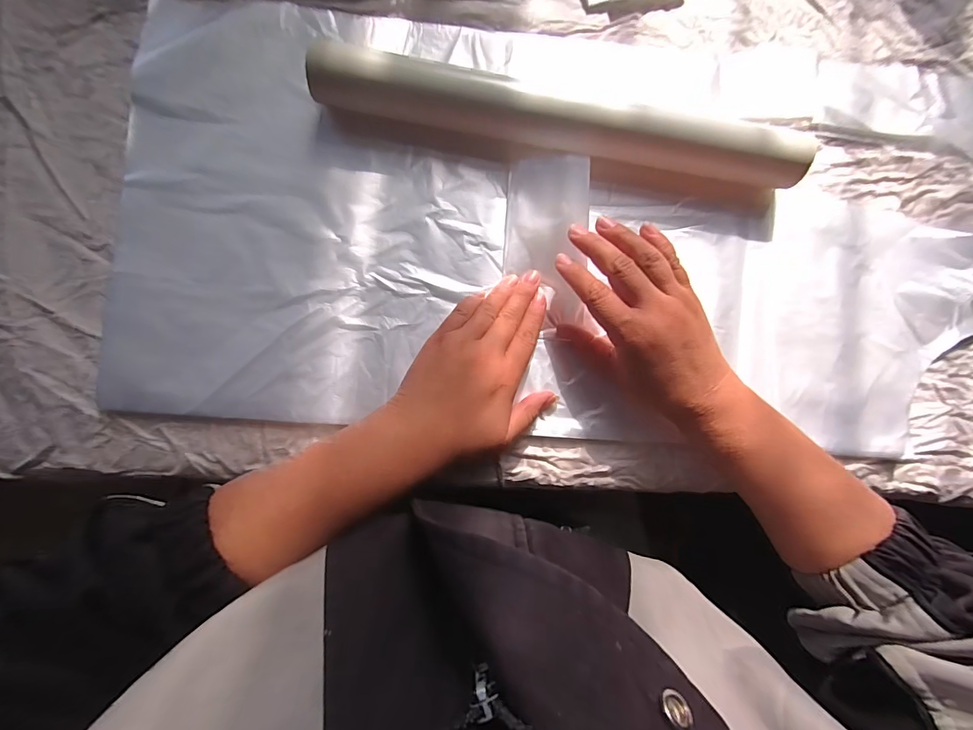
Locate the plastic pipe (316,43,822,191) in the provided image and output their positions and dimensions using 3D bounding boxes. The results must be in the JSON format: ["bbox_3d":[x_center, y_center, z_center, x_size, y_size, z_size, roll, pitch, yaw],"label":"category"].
[{"bbox_3d":[0.056,-0.176,0.310,0.351,0.041,0.032,9,85,-3],"label":"plastic pipe"}]

